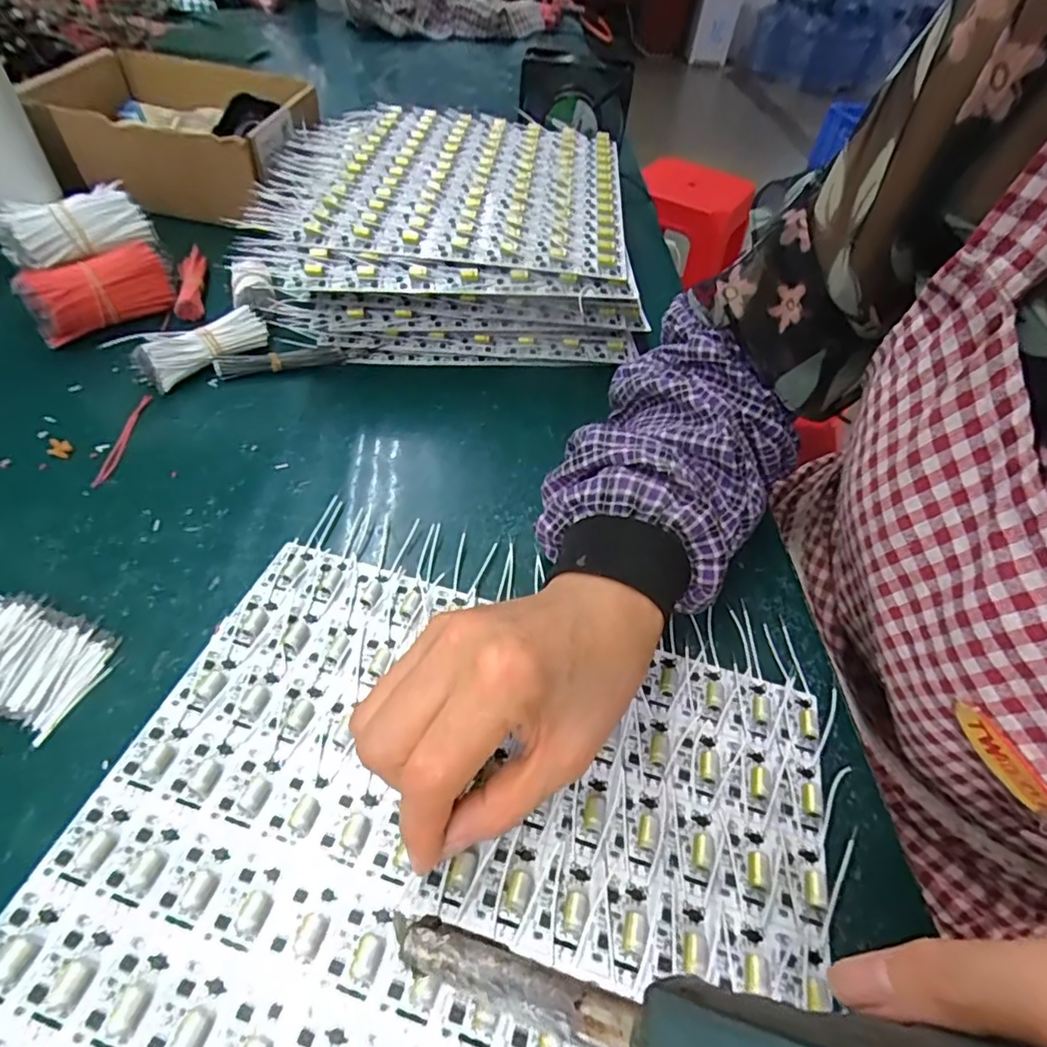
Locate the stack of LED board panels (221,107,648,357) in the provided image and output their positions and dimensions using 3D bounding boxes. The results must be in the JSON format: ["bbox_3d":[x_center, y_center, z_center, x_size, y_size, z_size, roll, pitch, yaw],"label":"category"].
[{"bbox_3d":[-0.064,-0.259,0.517,0.291,0.093,0.295,2,48,-5],"label":"stack of LED board panels"}]

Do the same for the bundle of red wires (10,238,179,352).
[{"bbox_3d":[-0.313,-0.174,0.437,0.099,0.049,0.031,-31,58,-29],"label":"bundle of red wires"}]

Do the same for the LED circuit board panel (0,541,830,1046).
[{"bbox_3d":[-0.029,0.131,0.228,0.284,0.009,0.241,15,49,8],"label":"LED circuit board panel"}]

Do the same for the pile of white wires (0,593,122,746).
[{"bbox_3d":[-0.241,0.059,0.265,0.091,0.015,0.055,12,48,5],"label":"pile of white wires"}]

